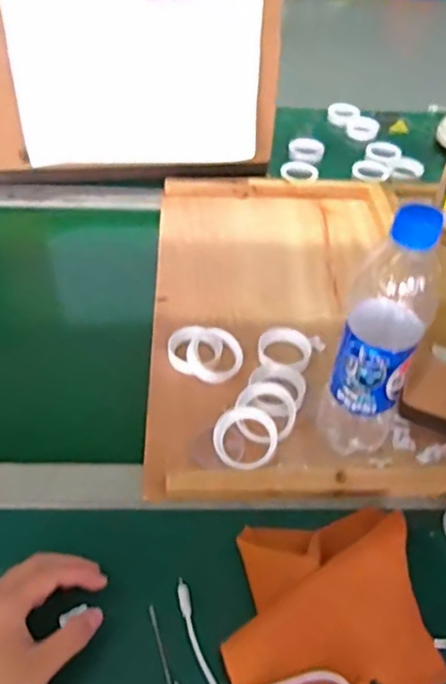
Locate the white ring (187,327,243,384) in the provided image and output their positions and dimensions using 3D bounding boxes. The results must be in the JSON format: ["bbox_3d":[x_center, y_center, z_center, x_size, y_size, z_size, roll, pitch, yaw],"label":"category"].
[{"bbox_3d":[-0.007,0.014,0.574,0.053,0.010,0.053,1,76,-4],"label":"white ring"}]

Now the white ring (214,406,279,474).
[{"bbox_3d":[0.020,0.083,0.501,0.055,0.013,0.055,-2,65,3],"label":"white ring"}]

